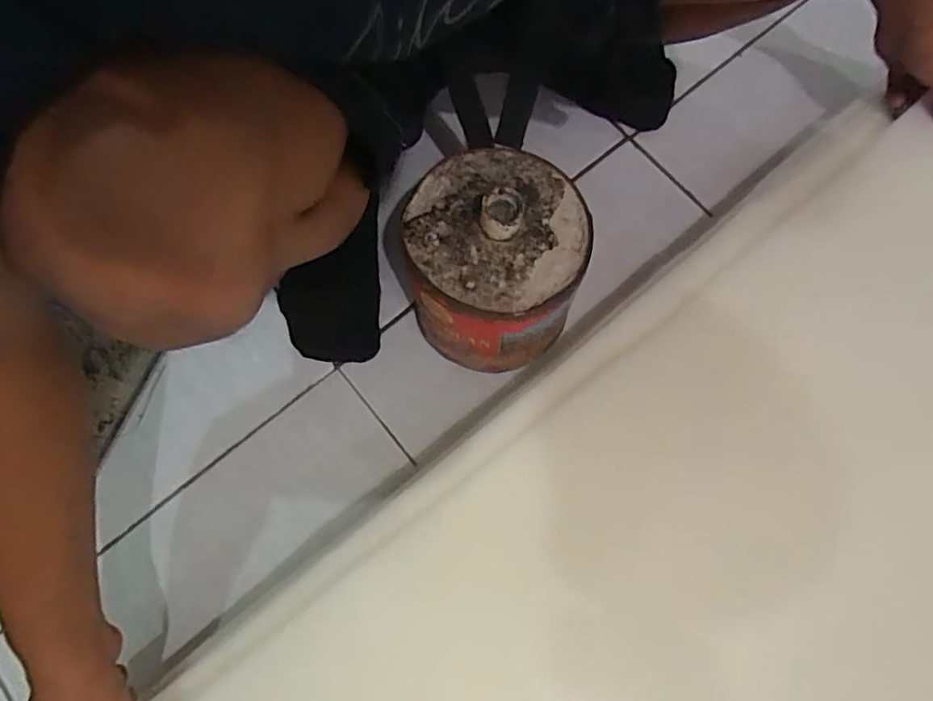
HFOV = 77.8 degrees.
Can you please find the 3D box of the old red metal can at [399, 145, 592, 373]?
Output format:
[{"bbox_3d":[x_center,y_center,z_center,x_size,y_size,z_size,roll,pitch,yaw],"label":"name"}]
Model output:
[{"bbox_3d":[0.019,-0.073,0.505,0.146,0.176,0.150,0,75,2],"label":"old red metal can"}]

